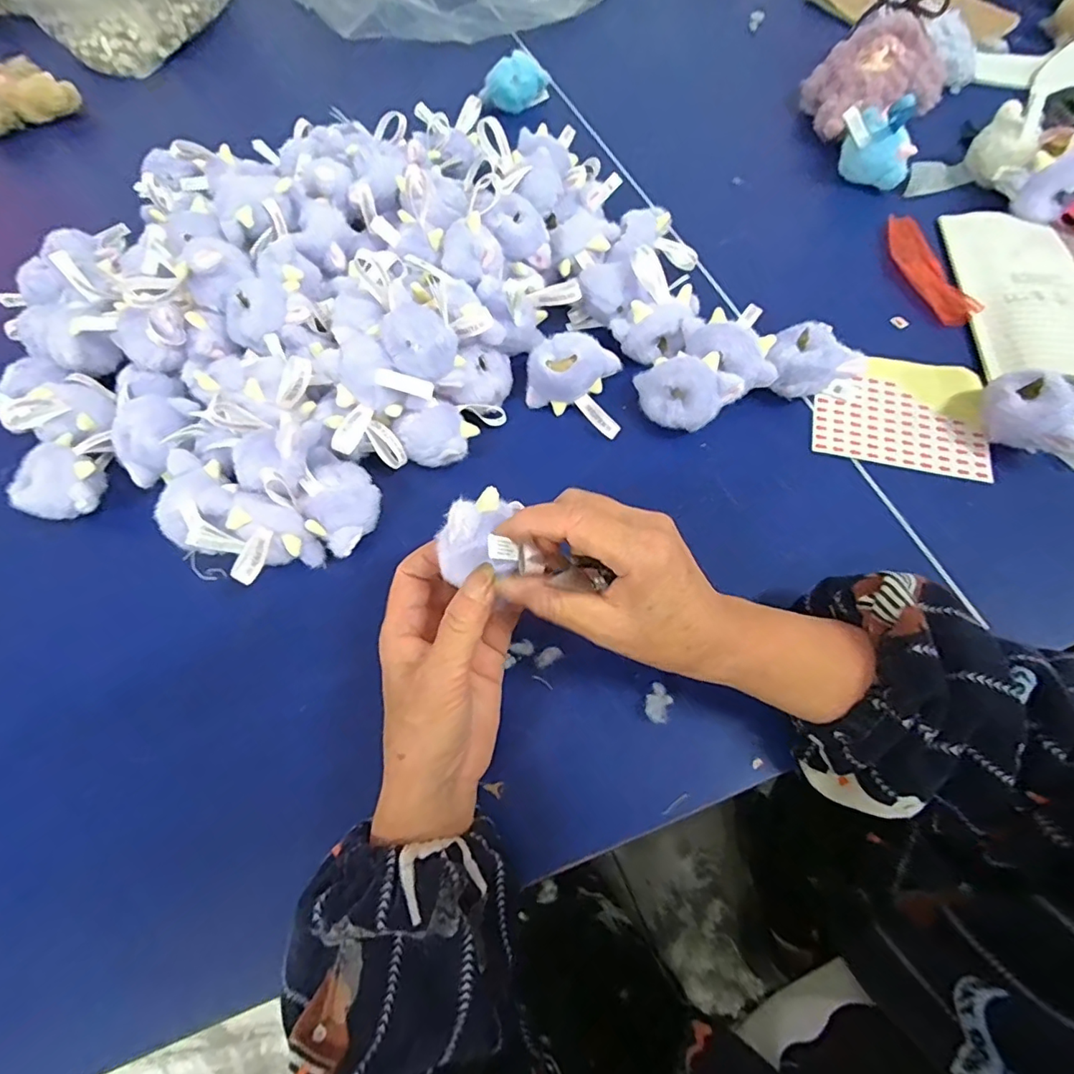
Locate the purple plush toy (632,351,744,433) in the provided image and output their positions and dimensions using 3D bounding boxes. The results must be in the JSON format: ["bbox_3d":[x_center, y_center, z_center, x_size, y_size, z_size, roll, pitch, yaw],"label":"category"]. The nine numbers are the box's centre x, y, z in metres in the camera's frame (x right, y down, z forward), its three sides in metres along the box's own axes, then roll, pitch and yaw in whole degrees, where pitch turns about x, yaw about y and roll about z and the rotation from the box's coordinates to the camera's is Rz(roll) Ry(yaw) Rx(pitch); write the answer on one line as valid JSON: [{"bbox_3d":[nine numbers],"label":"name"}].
[{"bbox_3d":[0.108,-0.110,0.402,0.053,0.045,0.064,-26,65,-9],"label":"purple plush toy"}]

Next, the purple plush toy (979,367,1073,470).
[{"bbox_3d":[0.348,-0.079,0.374,0.039,0.042,0.077,-32,66,-12],"label":"purple plush toy"}]

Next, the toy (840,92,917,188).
[{"bbox_3d":[0.328,-0.374,0.504,0.065,0.077,0.047,30,69,17],"label":"toy"}]

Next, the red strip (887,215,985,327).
[{"bbox_3d":[0.338,-0.233,0.468,0.039,0.015,0.130,-11,64,-2],"label":"red strip"}]

